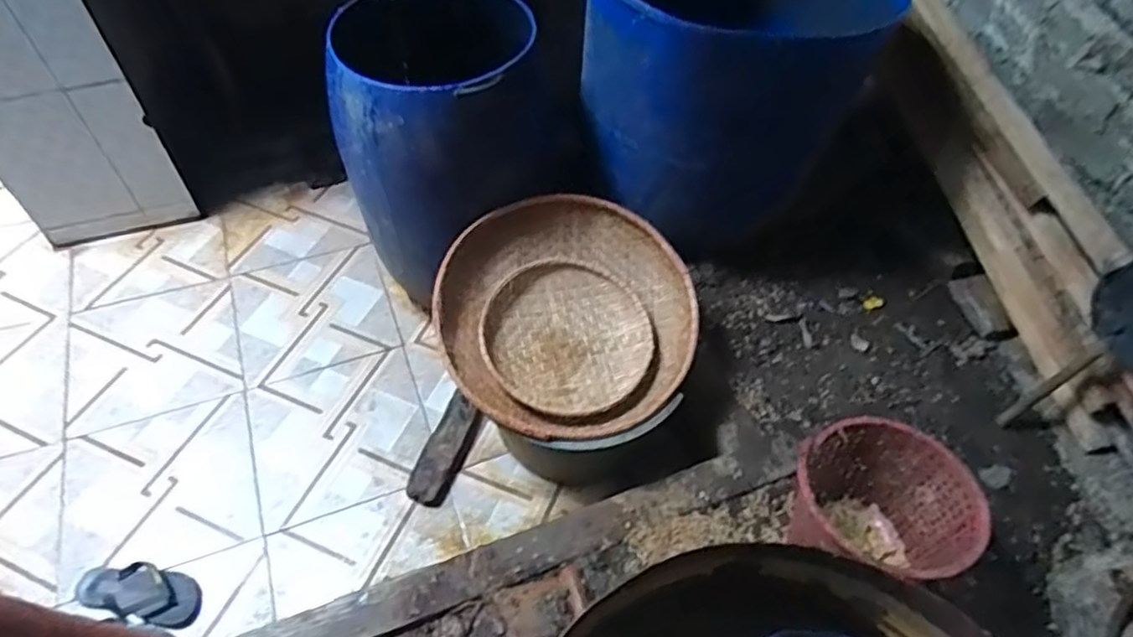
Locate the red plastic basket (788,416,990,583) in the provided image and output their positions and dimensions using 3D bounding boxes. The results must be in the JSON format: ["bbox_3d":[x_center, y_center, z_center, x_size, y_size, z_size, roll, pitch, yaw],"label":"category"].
[{"bbox_3d":[0.543,0.361,1.230,0.290,0.248,0.282,2,54,-2],"label":"red plastic basket"}]

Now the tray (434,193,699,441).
[{"bbox_3d":[0.002,-0.004,1.451,0.526,0.106,0.513,-19,72,-14],"label":"tray"}]

